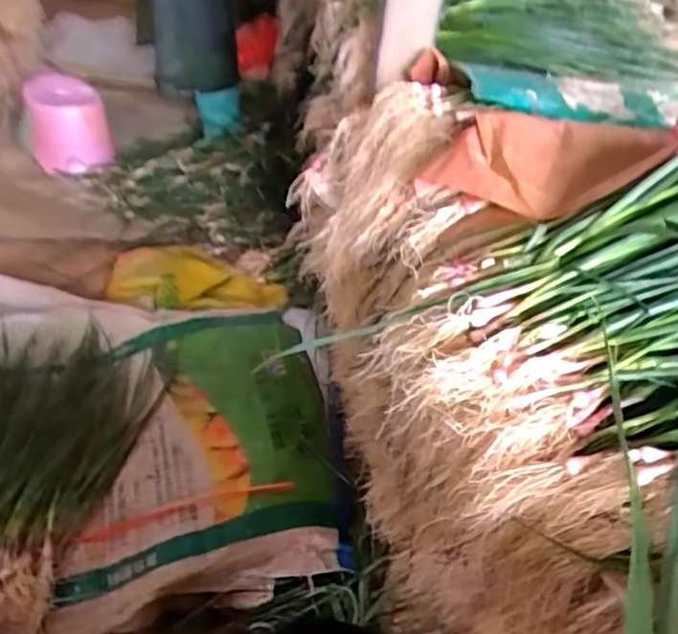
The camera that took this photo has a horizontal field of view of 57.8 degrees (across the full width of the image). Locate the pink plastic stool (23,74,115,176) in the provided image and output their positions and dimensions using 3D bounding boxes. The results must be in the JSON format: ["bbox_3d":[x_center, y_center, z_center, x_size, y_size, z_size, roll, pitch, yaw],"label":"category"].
[{"bbox_3d":[-0.718,-0.497,1.634,0.192,0.228,0.179,-13,45,-22],"label":"pink plastic stool"}]

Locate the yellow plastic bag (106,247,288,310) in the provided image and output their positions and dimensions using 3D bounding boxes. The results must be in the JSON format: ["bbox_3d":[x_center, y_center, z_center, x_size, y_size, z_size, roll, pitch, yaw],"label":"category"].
[{"bbox_3d":[-0.323,-0.100,1.404,0.390,0.102,0.239,-1,42,-10],"label":"yellow plastic bag"}]

